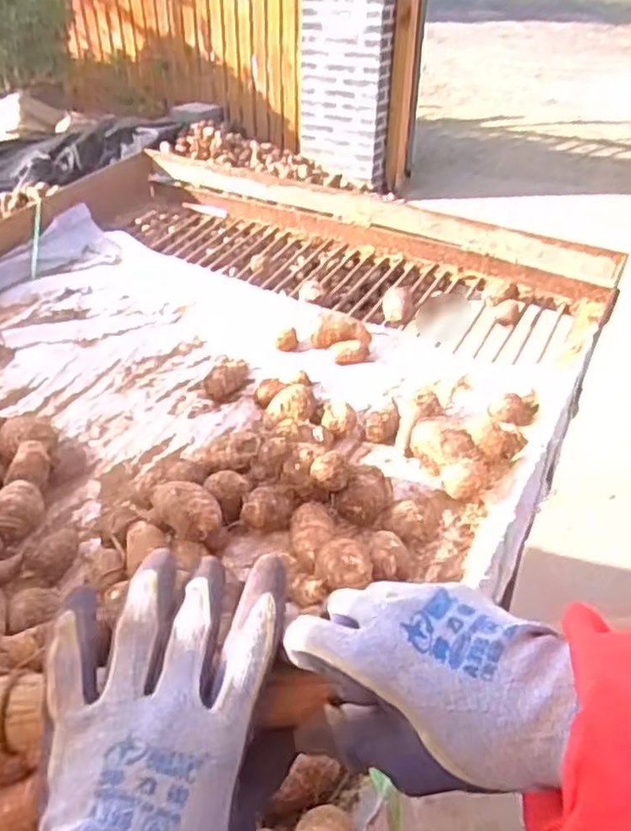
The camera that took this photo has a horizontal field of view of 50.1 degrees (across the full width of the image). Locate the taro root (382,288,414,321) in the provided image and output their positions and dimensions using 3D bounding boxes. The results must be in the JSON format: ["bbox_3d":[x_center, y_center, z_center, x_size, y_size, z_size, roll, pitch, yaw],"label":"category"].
[{"bbox_3d":[0.107,-0.144,0.876,0.039,0.031,0.038,6,36,6],"label":"taro root"}]

